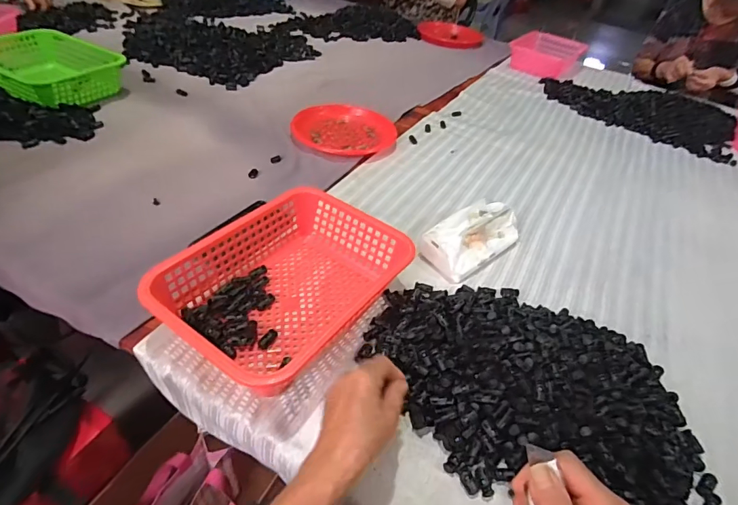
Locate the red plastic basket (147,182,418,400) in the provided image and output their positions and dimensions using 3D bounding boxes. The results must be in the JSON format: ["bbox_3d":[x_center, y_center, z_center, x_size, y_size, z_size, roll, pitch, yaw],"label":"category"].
[{"bbox_3d":[-0.107,0.044,0.584,0.214,0.091,0.296,31,48,23],"label":"red plastic basket"}]

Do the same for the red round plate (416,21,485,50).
[{"bbox_3d":[0.314,-0.812,1.661,0.244,0.032,0.227,4,44,-3],"label":"red round plate"}]

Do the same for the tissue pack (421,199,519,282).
[{"bbox_3d":[0.167,-0.030,0.715,0.172,0.073,0.086,-30,54,-32],"label":"tissue pack"}]

